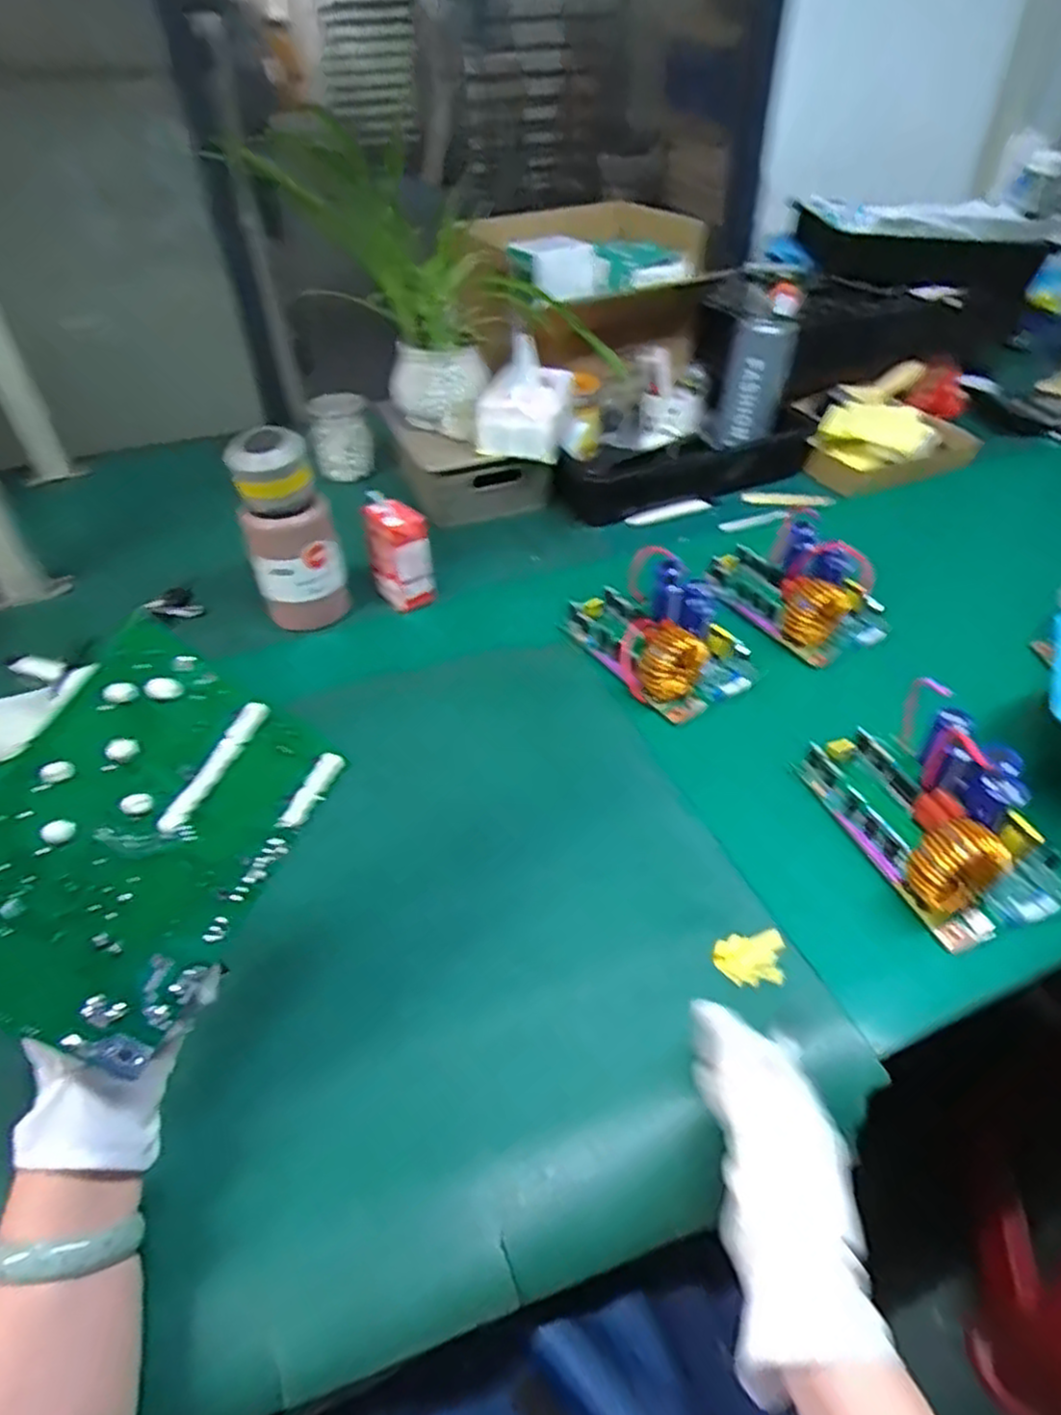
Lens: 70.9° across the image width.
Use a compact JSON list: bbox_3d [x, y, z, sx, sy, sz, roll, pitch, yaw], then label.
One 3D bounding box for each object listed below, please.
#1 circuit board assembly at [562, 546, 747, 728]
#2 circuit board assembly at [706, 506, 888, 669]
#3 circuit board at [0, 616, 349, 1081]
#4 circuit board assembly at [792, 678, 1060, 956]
[{"bbox_3d":[0.136,-0.080,0.764,0.137,0.066,0.192,-27,48,-24],"label":"circuit board assembly"},{"bbox_3d":[0.293,-0.135,0.813,0.135,0.066,0.184,-20,46,-18],"label":"circuit board assembly"},{"bbox_3d":[-0.201,0.070,0.379,0.010,0.132,0.190,-3,51,58],"label":"circuit board"},{"bbox_3d":[0.324,0.076,0.587,0.131,0.066,0.189,-15,45,-14],"label":"circuit board assembly"}]

